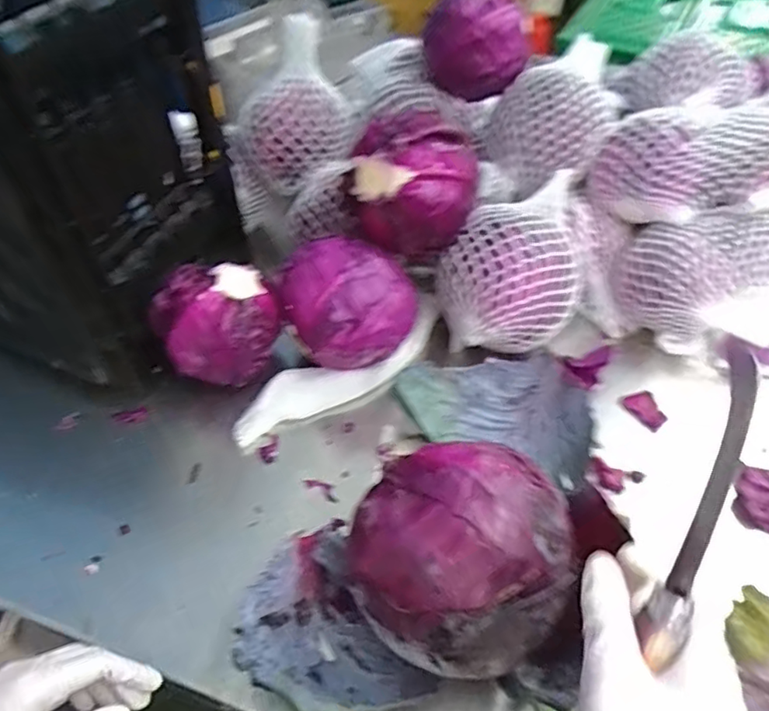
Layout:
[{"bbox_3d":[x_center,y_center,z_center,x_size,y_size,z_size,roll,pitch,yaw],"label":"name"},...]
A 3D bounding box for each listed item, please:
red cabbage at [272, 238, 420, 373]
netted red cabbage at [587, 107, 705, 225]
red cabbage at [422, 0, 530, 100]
[{"bbox_3d":[-0.037,-0.053,0.559,0.105,0.093,0.113,-36,58,-26],"label":"red cabbage"},{"bbox_3d":[0.265,-0.189,0.593,0.102,0.080,0.095,4,50,4],"label":"netted red cabbage"},{"bbox_3d":[0.097,-0.334,0.649,0.112,0.108,0.090,0,50,2],"label":"red cabbage"}]

